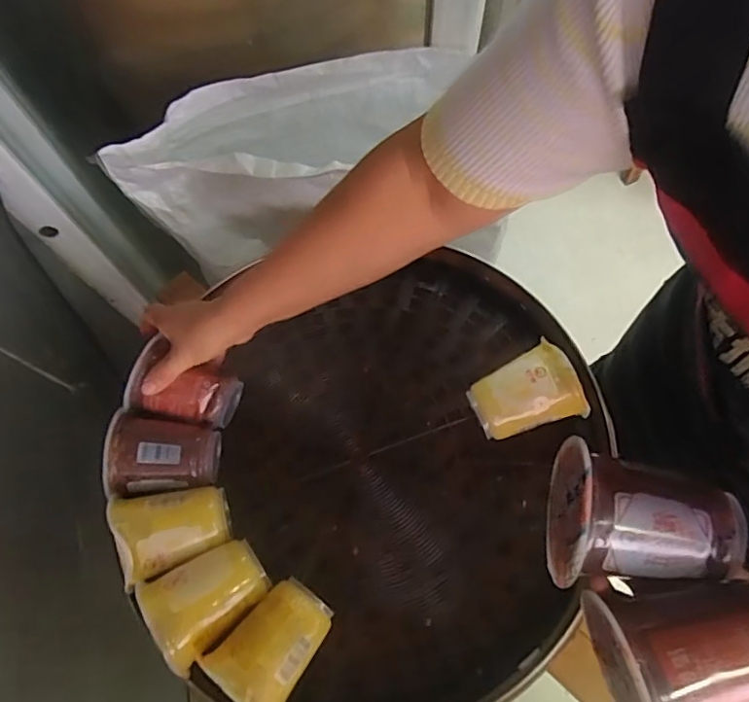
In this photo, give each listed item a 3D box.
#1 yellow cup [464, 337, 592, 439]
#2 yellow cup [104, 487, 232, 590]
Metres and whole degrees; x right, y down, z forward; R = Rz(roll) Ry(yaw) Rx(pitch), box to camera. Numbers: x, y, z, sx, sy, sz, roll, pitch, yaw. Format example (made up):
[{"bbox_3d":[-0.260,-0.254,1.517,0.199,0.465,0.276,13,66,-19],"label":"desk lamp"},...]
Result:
[{"bbox_3d":[0.146,0.045,0.557,0.096,0.078,0.079,-21,70,-6],"label":"yellow cup"},{"bbox_3d":[-0.189,0.165,0.525,0.092,0.075,0.076,-19,69,-5],"label":"yellow cup"}]

